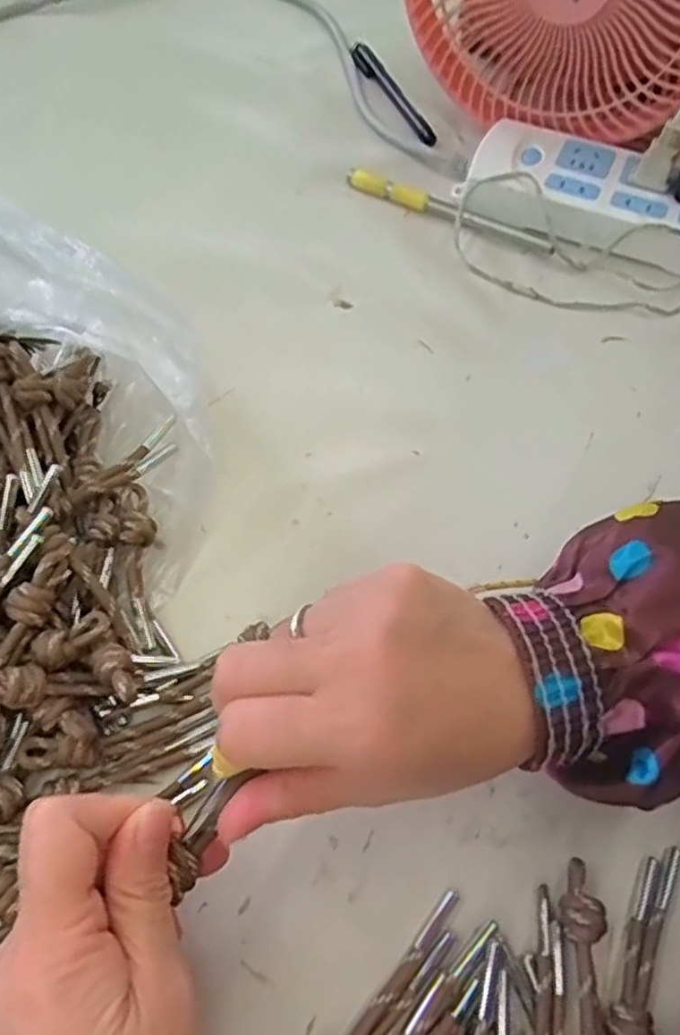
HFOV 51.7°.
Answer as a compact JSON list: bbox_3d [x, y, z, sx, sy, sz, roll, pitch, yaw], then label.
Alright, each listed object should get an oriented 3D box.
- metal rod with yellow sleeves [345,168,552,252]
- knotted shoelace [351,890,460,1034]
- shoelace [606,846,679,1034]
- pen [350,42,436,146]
[{"bbox_3d":[0.071,-0.205,0.466,0.150,0.011,0.012,27,64,12],"label":"metal rod with yellow sleeves"},{"bbox_3d":[0.014,0.174,0.247,0.015,0.015,0.092,40,67,18],"label":"knotted shoelace"},{"bbox_3d":[0.108,0.163,0.250,0.016,0.012,0.090,20,62,9],"label":"shoelace"},{"bbox_3d":[0.038,-0.326,0.537,0.016,0.009,0.139,-20,64,-13],"label":"pen"}]

